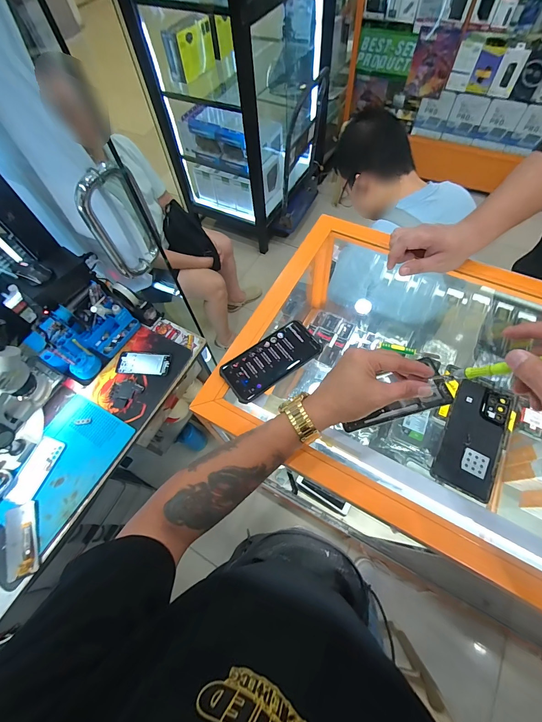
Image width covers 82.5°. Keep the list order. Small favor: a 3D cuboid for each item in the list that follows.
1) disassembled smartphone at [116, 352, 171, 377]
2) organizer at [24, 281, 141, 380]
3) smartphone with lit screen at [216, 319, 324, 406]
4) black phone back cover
[{"bbox_3d":[-0.386,0.005,0.938,0.156,0.013,0.079,2,63,5],"label":"disassembled smartphone"},{"bbox_3d":[-0.548,-0.085,0.910,0.157,0.136,0.251,29,68,17],"label":"organizer"},{"bbox_3d":[0.001,-0.003,0.469,0.150,0.011,0.072,-32,65,-12],"label":"smartphone with lit screen"},{"bbox_3d":[0.267,0.097,0.406,0.071,0.009,0.150,26,67,16],"label":"black phone back cover"}]

